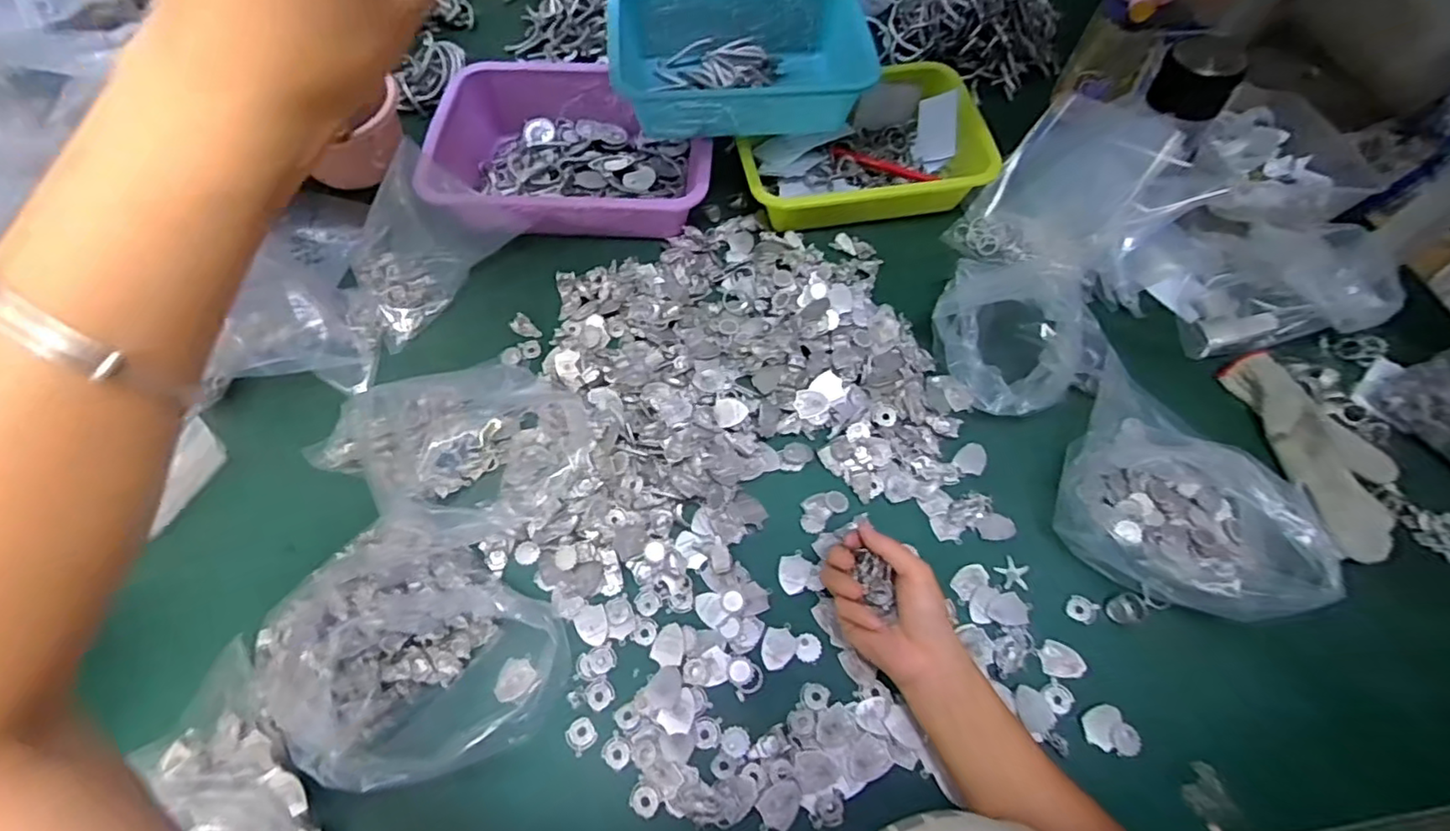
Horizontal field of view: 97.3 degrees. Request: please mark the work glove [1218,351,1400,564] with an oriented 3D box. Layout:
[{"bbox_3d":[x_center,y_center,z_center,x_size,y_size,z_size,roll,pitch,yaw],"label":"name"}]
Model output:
[{"bbox_3d":[0.546,0.028,0.581,0.100,0.018,0.199,-12,63,-7],"label":"work glove"}]

